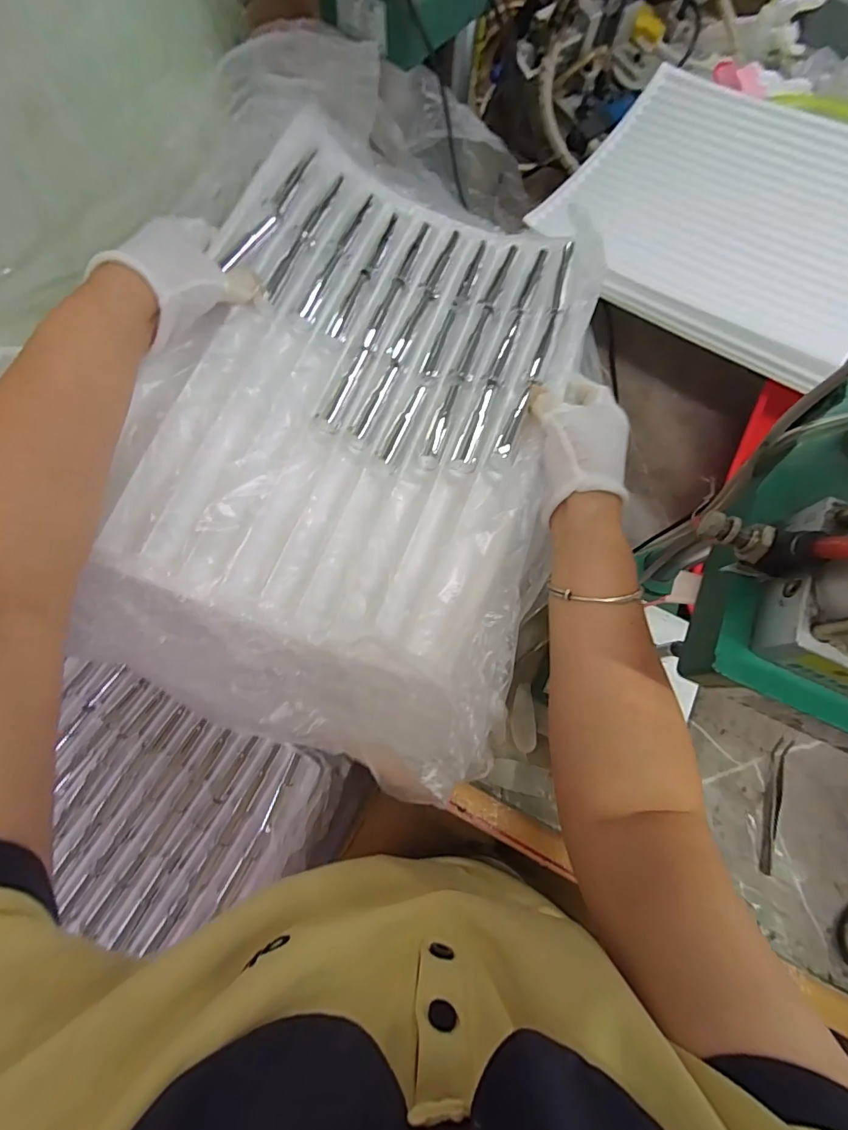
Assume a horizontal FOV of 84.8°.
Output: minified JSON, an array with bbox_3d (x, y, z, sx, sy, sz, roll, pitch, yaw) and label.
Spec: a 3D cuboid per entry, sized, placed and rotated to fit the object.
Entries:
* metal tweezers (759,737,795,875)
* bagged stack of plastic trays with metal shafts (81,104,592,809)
[{"bbox_3d":[0.324,0.221,0.431,0.015,0.008,0.118,21,74,4],"label":"metal tweezers"},{"bbox_3d":[-0.047,-0.123,0.350,0.291,0.070,0.483,15,73,2],"label":"bagged stack of plastic trays with metal shafts"}]

